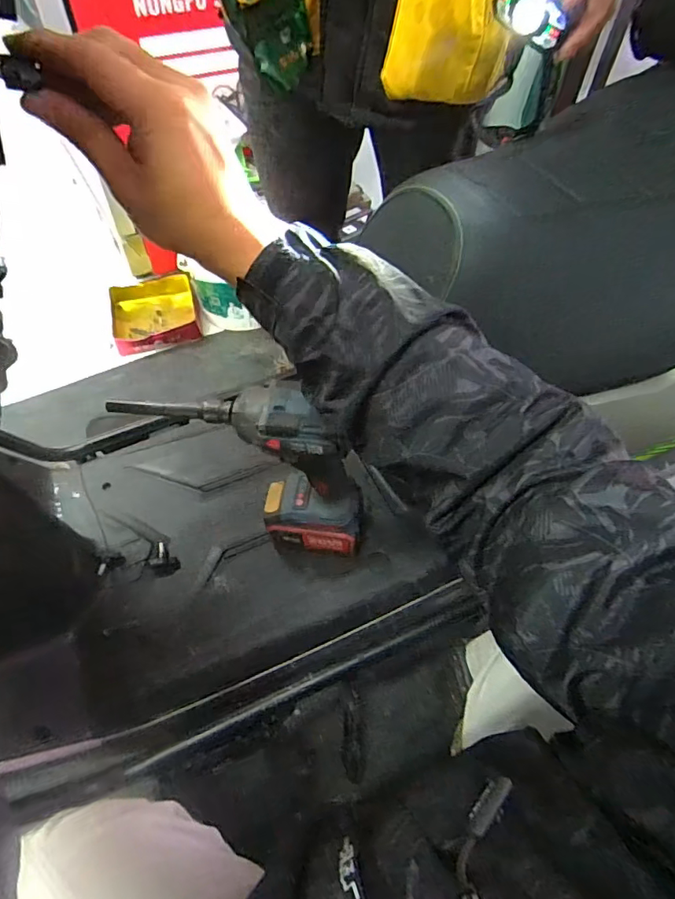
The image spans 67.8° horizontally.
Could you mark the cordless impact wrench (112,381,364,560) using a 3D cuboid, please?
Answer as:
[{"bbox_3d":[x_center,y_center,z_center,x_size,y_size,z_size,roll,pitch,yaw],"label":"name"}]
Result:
[{"bbox_3d":[-0.092,0.017,0.553,0.250,0.231,0.064,9,54,4],"label":"cordless impact wrench"}]

